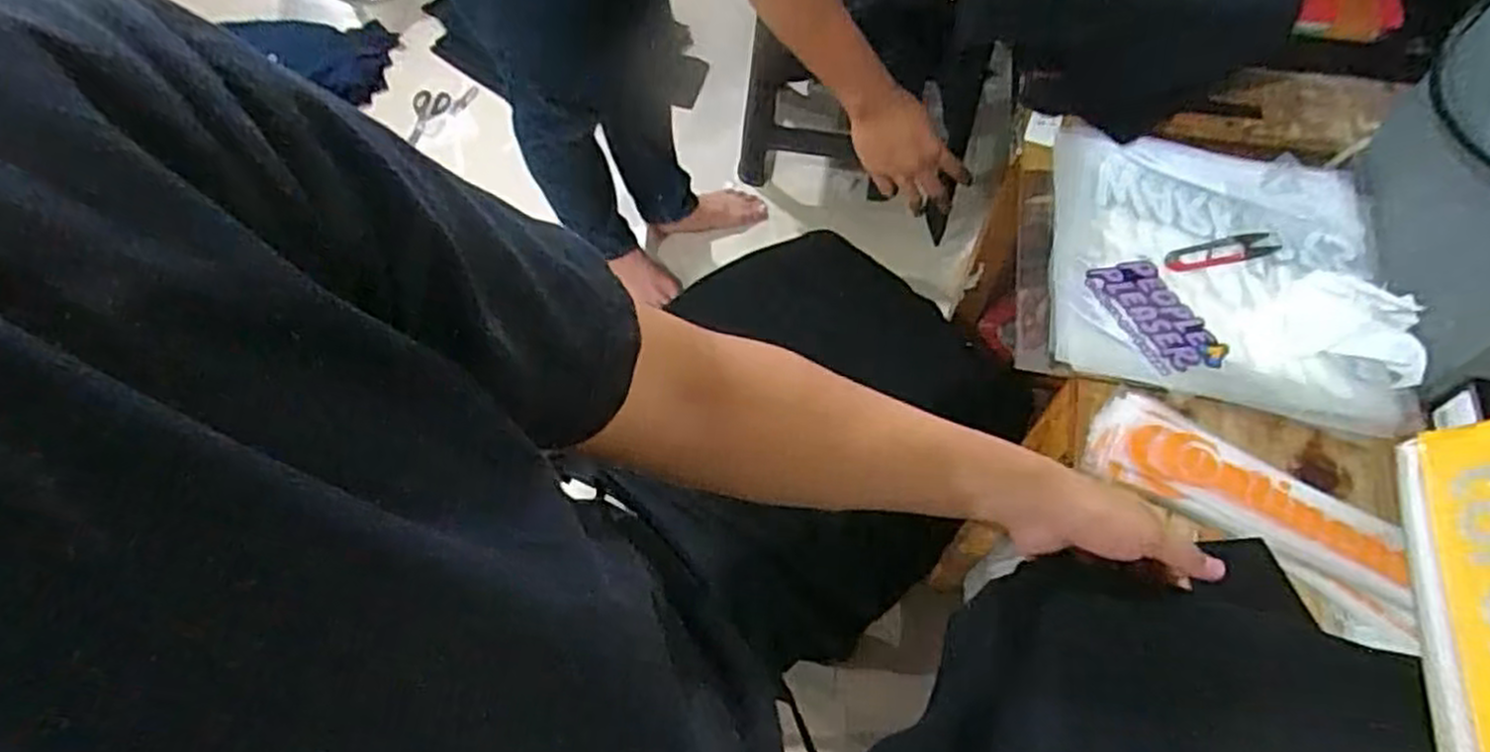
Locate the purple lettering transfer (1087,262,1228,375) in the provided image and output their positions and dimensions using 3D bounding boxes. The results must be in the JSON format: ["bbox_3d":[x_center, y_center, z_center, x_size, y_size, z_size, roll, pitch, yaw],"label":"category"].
[{"bbox_3d":[0.386,-0.057,0.745,0.073,0.005,0.125,-19,62,-10],"label":"purple lettering transfer"}]

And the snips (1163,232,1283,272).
[{"bbox_3d":[0.472,-0.123,0.785,0.120,0.005,0.030,-11,61,-5],"label":"snips"}]

